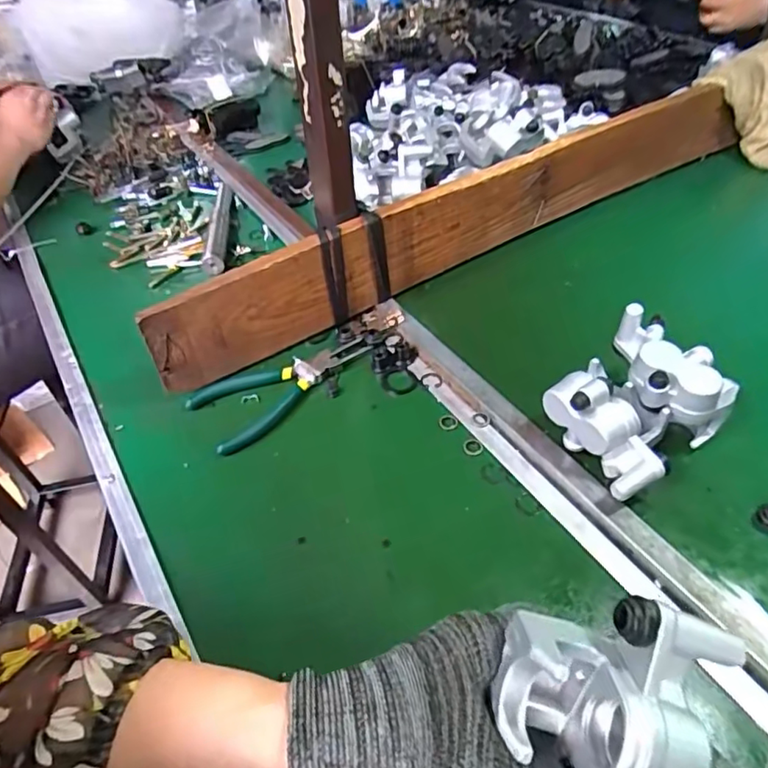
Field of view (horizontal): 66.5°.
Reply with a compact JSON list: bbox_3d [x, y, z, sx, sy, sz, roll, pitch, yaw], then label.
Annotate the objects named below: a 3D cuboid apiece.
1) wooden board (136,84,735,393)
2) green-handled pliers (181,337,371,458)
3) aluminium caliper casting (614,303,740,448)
[{"bbox_3d":[0.113,-0.172,0.607,0.721,0.099,0.024,-27,50,-20],"label":"wooden board"},{"bbox_3d":[-0.092,-0.005,0.516,0.073,0.013,0.162,33,57,30],"label":"green-handled pliers"},{"bbox_3d":[0.225,-0.004,0.458,0.072,0.073,0.088,-6,46,-1],"label":"aluminium caliper casting"}]

